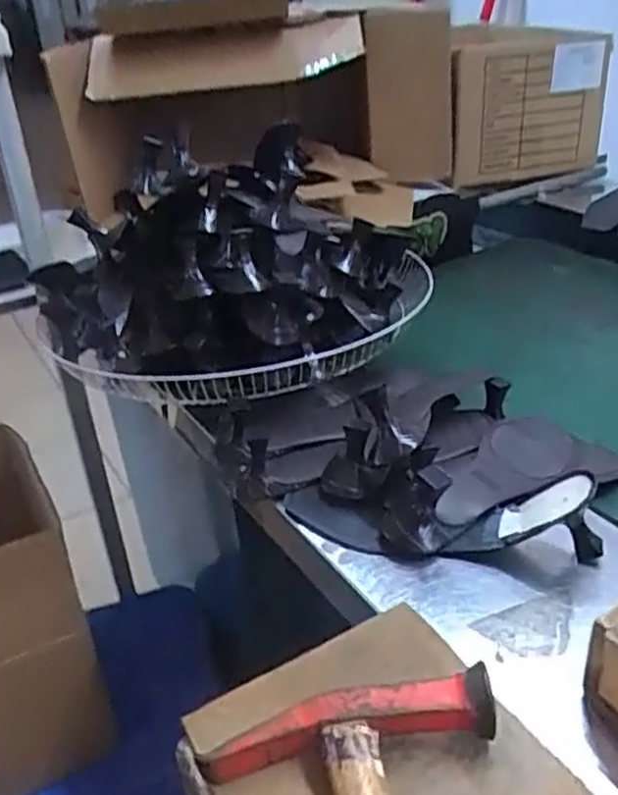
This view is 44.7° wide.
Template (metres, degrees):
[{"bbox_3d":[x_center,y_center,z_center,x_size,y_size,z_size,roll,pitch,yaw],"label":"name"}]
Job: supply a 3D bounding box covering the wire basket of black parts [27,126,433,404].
[{"bbox_3d":[-0.091,-0.135,0.764,0.287,0.180,0.324,-27,36,-35],"label":"wire basket of black parts"}]

